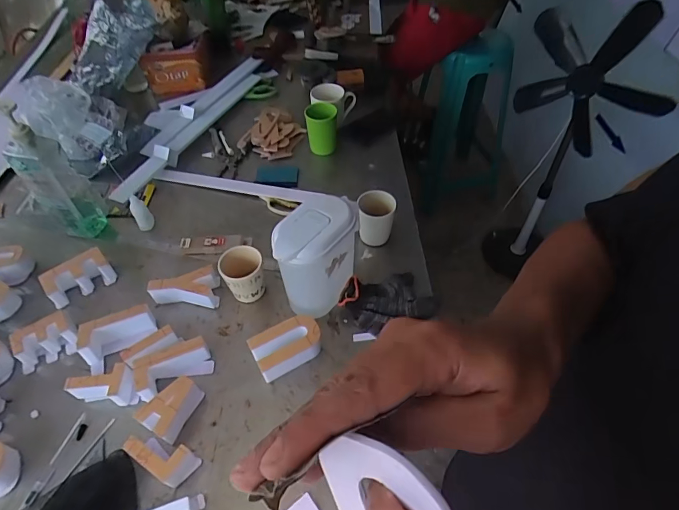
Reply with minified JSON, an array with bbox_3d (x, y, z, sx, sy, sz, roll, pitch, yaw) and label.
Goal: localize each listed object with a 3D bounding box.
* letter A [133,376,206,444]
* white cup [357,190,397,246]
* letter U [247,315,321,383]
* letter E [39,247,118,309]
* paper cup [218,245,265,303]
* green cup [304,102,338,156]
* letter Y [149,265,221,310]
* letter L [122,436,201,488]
[{"bbox_3d":[-0.244,0.227,0.621,0.063,0.046,0.085,24,55,21],"label":"letter A"},{"bbox_3d":[0.072,-0.068,0.823,0.069,0.098,0.069,0,51,0],"label":"white cup"},{"bbox_3d":[-0.084,0.150,0.684,0.109,0.042,0.072,-22,52,-16],"label":"letter U"},{"bbox_3d":[-0.487,0.043,0.782,0.114,0.057,0.061,-33,56,-23],"label":"letter E"},{"bbox_3d":[-0.171,0.041,0.753,0.072,0.089,0.071,-1,50,1],"label":"paper cup"},{"bbox_3d":[-0.043,-0.303,1.005,0.071,0.102,0.068,-1,50,1],"label":"green cup"},{"bbox_3d":[-0.279,0.059,0.763,0.119,0.050,0.065,0,50,2],"label":"letter Y"},{"bbox_3d":[-0.247,0.275,0.580,0.094,0.046,0.047,24,55,21],"label":"letter L"}]

